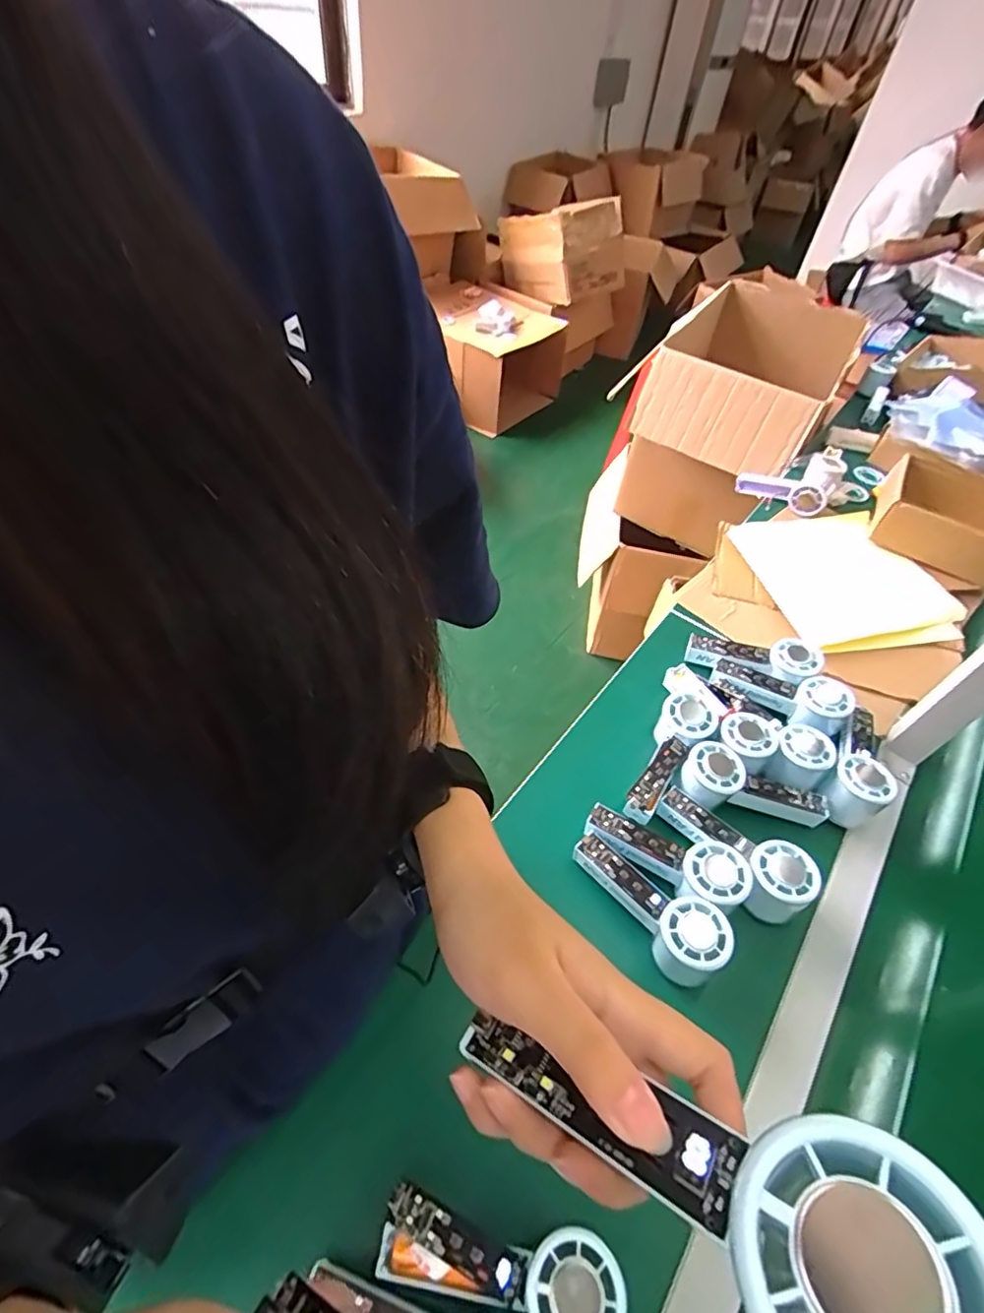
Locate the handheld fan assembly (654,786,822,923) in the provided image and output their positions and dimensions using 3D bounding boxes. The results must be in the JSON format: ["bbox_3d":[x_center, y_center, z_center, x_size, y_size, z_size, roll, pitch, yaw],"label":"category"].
[{"bbox_3d":[0.231,0.179,0.556,0.048,0.054,0.146,-31,59,-27],"label":"handheld fan assembly"}]

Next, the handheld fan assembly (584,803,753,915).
[{"bbox_3d":[0.160,0.187,0.543,0.147,0.033,0.056,19,50,27],"label":"handheld fan assembly"}]

